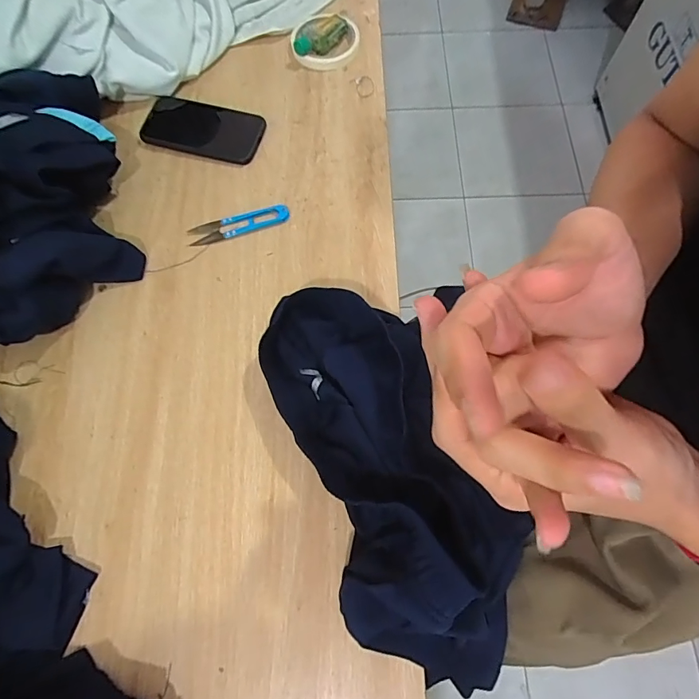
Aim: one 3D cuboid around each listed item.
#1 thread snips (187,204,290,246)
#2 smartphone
[{"bbox_3d":[-0.131,-0.149,0.530,0.119,0.007,0.029,-16,70,-4],"label":"thread snips"},{"bbox_3d":[-0.193,-0.287,0.577,0.156,0.010,0.081,15,71,7],"label":"smartphone"}]

